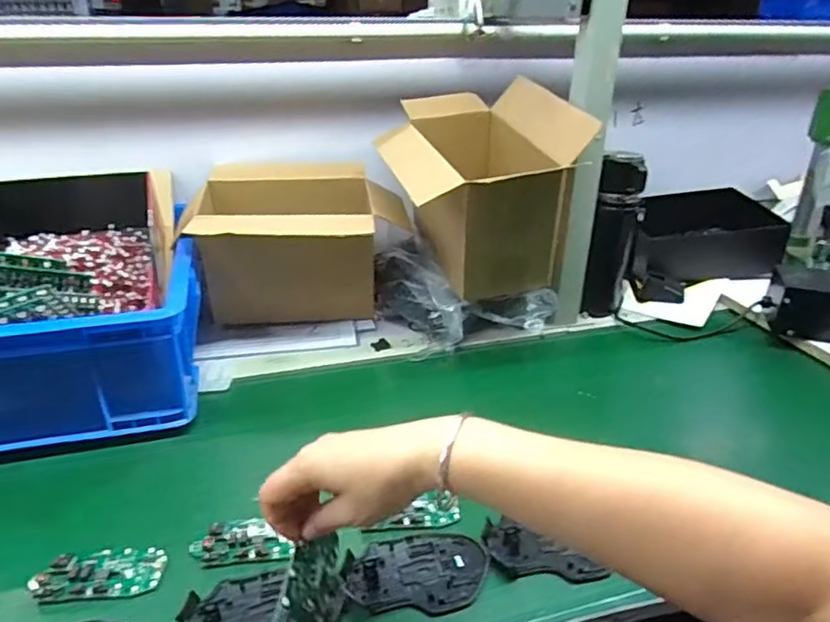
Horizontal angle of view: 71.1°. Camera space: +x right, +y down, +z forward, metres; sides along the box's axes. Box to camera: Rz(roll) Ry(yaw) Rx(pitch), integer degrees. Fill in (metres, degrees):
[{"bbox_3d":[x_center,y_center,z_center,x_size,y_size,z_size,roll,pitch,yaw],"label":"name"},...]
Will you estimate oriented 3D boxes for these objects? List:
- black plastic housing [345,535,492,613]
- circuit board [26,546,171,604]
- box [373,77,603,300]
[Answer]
[{"bbox_3d":[0.001,0.210,0.471,0.113,0.009,0.069,0,27,-2],"label":"black plastic housing"},{"bbox_3d":[-0.252,0.211,0.466,0.095,0.007,0.046,-2,27,-6],"label":"circuit board"},{"bbox_3d":[0.081,-0.168,0.793,0.234,0.224,0.244,-2,27,-11],"label":"box"}]

